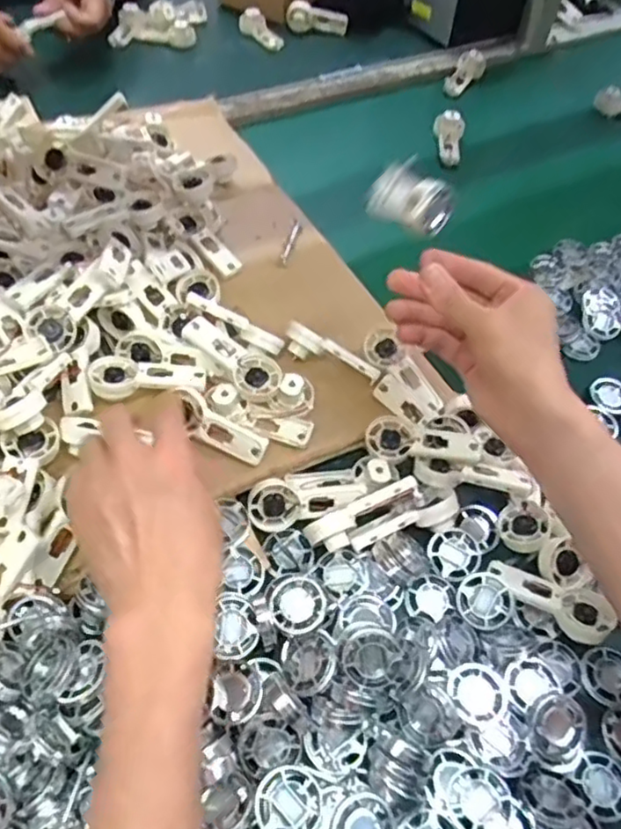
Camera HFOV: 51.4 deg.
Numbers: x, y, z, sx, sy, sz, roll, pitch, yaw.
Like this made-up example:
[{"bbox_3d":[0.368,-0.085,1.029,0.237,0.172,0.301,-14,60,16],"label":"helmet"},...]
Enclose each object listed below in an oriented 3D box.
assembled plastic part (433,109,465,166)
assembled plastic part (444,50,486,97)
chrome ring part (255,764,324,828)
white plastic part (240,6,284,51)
[{"bbox_3d":[0.188,-0.368,0.865,0.040,0.021,0.082,-1,76,-1],"label":"assembled plastic part"},{"bbox_3d":[0.229,-0.507,0.962,0.041,0.022,0.080,36,84,22],"label":"assembled plastic part"},{"bbox_3d":[-0.012,0.234,0.388,0.041,0.011,0.039,3,54,-4],"label":"chrome ring part"},{"bbox_3d":[-0.076,-0.599,1.011,0.083,0.044,0.023,42,64,7],"label":"white plastic part"}]

